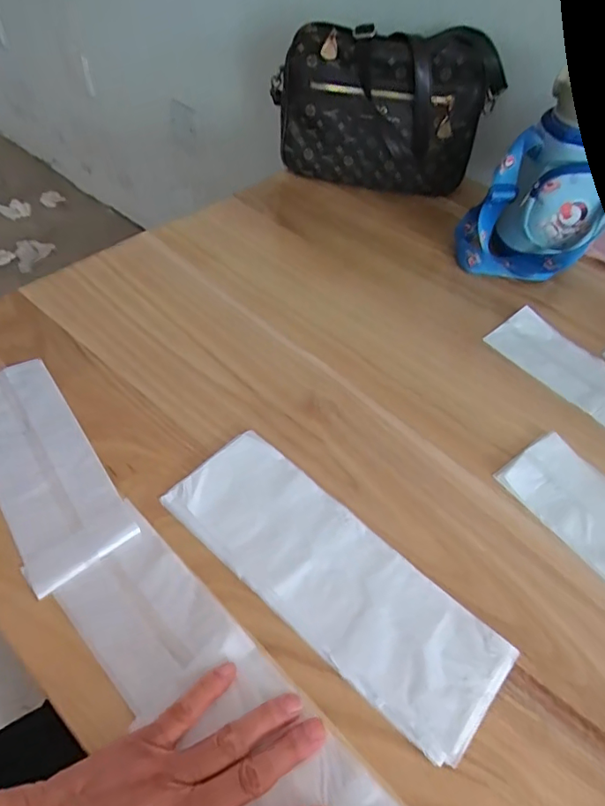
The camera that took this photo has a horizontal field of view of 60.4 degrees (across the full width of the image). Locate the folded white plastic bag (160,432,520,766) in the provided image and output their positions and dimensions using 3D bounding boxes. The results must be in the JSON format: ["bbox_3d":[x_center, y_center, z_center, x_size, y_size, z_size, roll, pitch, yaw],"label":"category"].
[{"bbox_3d":[0.020,0.119,0.369,0.251,0.007,0.093,36,56,22],"label":"folded white plastic bag"}]

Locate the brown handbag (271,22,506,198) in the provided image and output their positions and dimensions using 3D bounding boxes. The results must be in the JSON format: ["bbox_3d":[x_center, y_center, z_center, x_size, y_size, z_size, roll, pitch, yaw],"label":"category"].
[{"bbox_3d":[0.099,-0.358,0.663,0.278,0.180,0.074,7,51,0],"label":"brown handbag"}]

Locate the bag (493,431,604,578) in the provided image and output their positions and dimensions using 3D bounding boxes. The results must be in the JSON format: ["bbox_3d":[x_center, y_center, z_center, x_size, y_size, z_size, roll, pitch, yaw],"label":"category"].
[{"bbox_3d":[0.232,0.084,0.422,0.082,0.005,0.127,-29,59,-26],"label":"bag"}]

